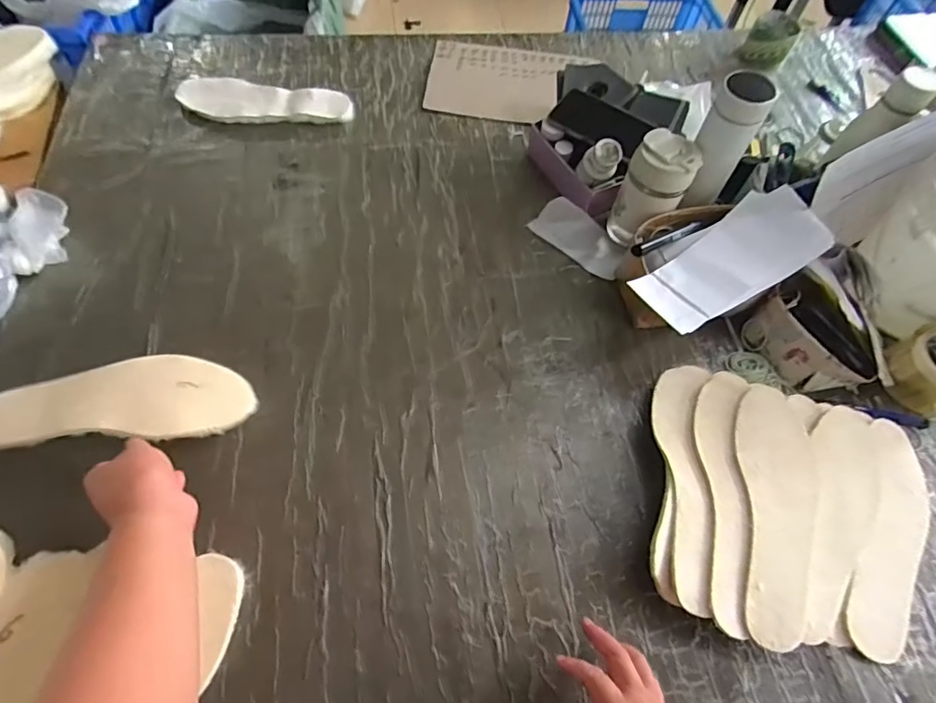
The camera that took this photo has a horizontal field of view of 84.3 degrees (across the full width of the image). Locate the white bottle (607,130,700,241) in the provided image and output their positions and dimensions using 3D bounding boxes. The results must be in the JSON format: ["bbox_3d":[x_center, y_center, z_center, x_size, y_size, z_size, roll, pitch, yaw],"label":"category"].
[{"bbox_3d":[0.257,-0.221,0.727,0.083,0.152,0.074,21,61,7],"label":"white bottle"}]

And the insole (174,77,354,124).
[{"bbox_3d":[-0.329,-0.409,0.845,0.271,0.029,0.074,-2,60,-6],"label":"insole"}]

